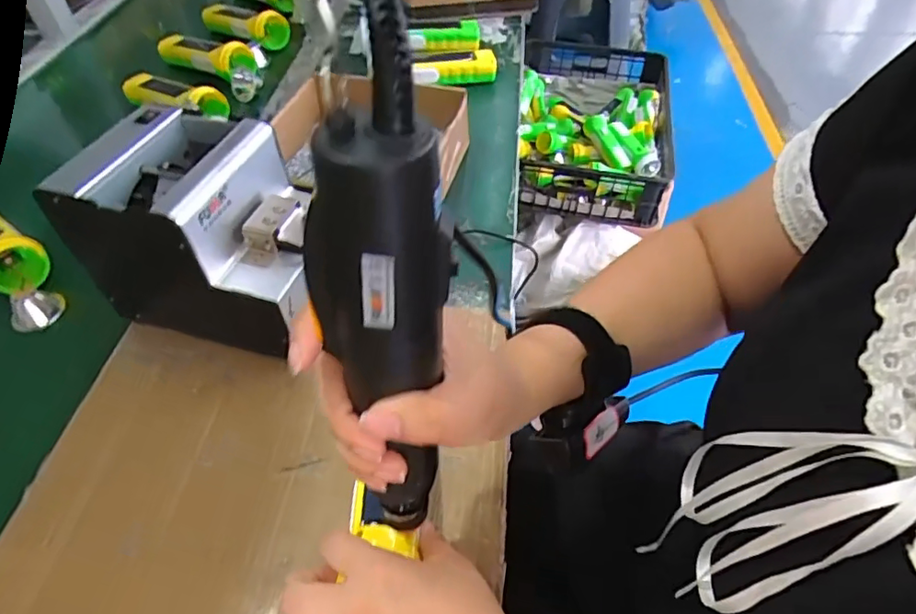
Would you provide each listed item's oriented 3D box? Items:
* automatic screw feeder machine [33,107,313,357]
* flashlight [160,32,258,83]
[{"bbox_3d":[-0.218,-0.068,0.473,0.130,0.147,0.127,9,49,10],"label":"automatic screw feeder machine"},{"bbox_3d":[-0.367,-0.370,0.831,0.167,0.056,0.048,18,53,20],"label":"flashlight"}]

